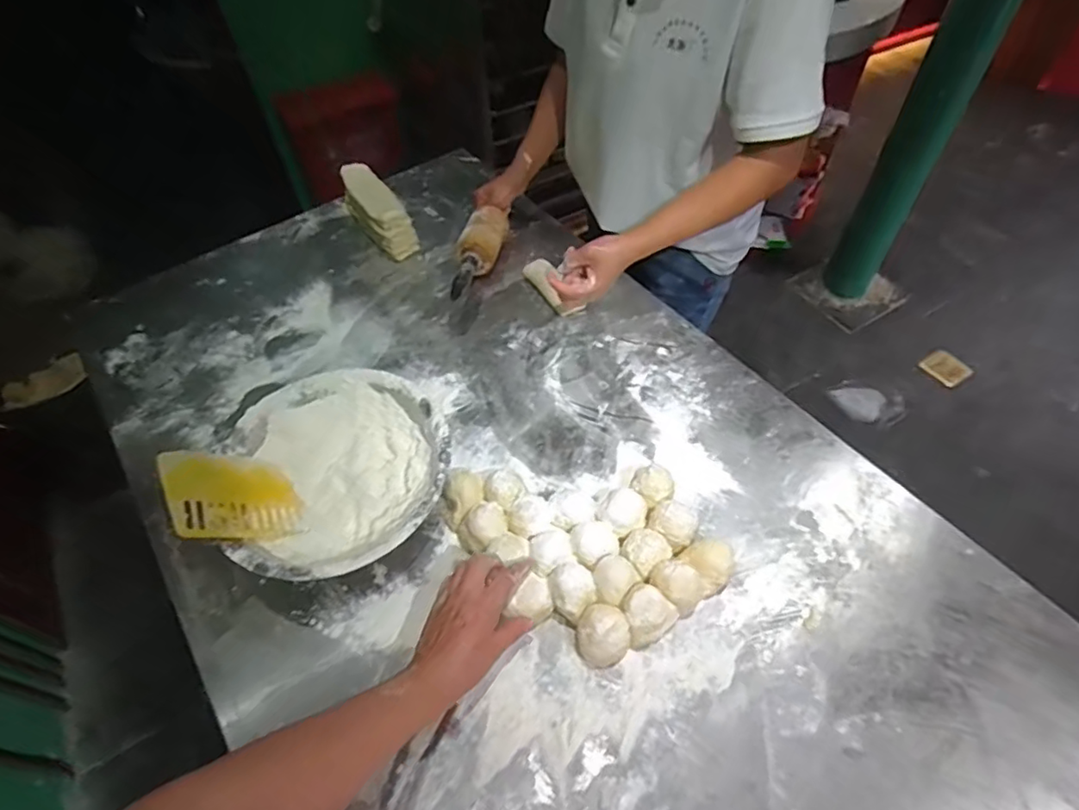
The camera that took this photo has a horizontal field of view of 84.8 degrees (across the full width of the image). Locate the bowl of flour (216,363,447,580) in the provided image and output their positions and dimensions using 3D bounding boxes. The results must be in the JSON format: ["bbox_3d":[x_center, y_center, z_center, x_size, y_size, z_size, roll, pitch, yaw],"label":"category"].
[{"bbox_3d":[-0.241,0.090,0.747,0.251,0.089,0.280,-20,55,-13],"label":"bowl of flour"}]

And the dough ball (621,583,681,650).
[{"bbox_3d":[0.114,0.227,0.642,0.062,0.059,0.049,-32,59,-20],"label":"dough ball"}]

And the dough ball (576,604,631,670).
[{"bbox_3d":[0.068,0.246,0.630,0.054,0.061,0.052,-1,53,1],"label":"dough ball"}]

